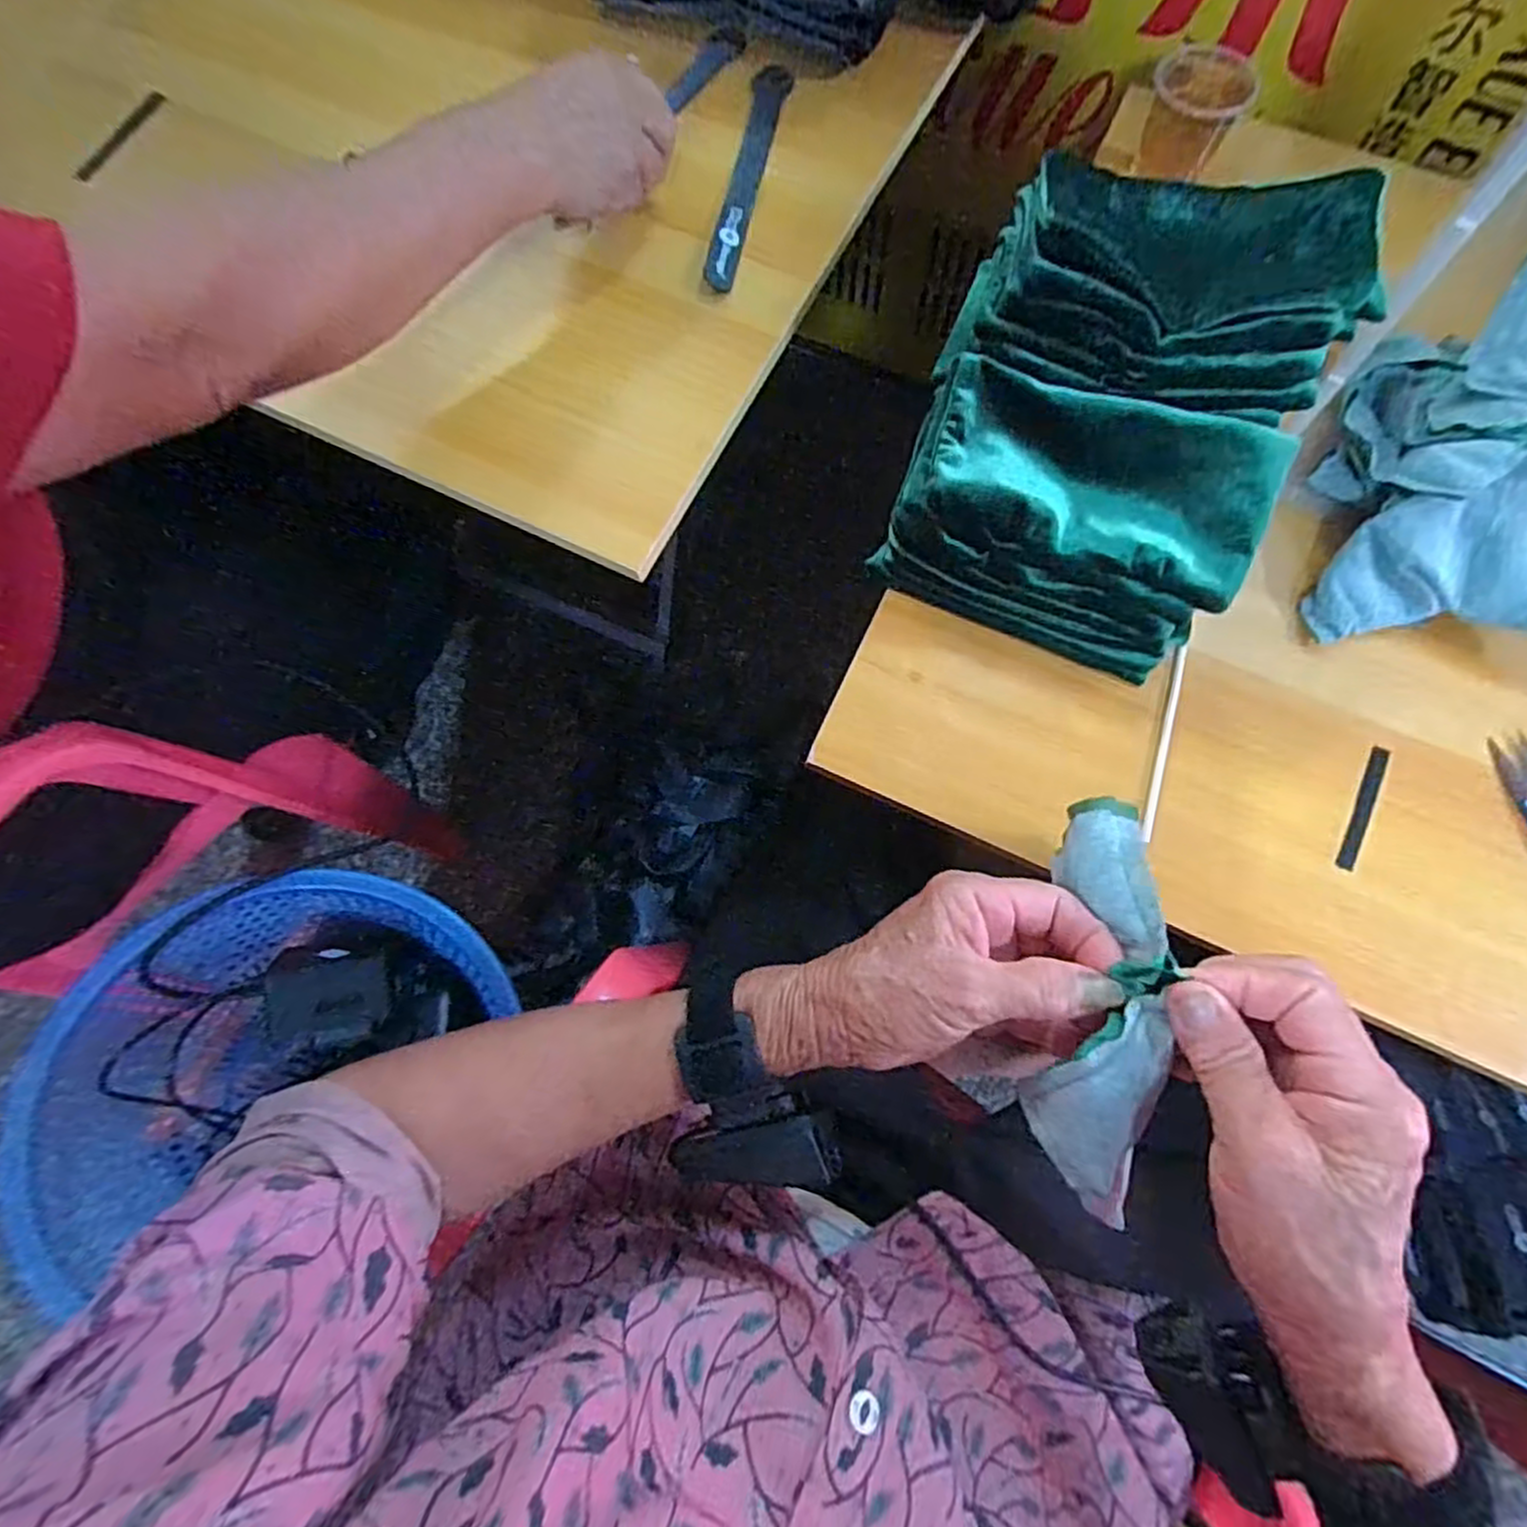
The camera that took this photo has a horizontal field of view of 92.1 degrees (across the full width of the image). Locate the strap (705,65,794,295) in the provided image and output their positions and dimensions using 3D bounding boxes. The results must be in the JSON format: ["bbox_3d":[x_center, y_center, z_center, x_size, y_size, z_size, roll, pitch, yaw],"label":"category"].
[{"bbox_3d":[-0.010,-0.394,0.482,0.023,0.009,0.208,10,75,3],"label":"strap"}]

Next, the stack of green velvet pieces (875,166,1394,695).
[{"bbox_3d":[0.189,-0.198,0.405,0.180,0.122,0.227,23,76,7],"label":"stack of green velvet pieces"}]

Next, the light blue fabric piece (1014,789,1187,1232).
[{"bbox_3d":[0.138,0.095,0.298,0.044,0.036,0.164,9,79,3],"label":"light blue fabric piece"}]

